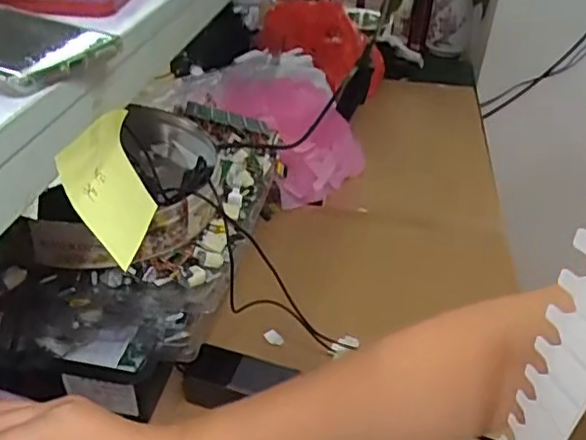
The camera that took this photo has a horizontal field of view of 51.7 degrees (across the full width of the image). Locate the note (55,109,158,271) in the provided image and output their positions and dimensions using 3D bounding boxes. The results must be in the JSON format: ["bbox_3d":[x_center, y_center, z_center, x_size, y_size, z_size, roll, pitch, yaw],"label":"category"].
[{"bbox_3d":[-0.107,-0.020,0.359,0.011,0.073,0.077,-14,26,13],"label":"note"}]

